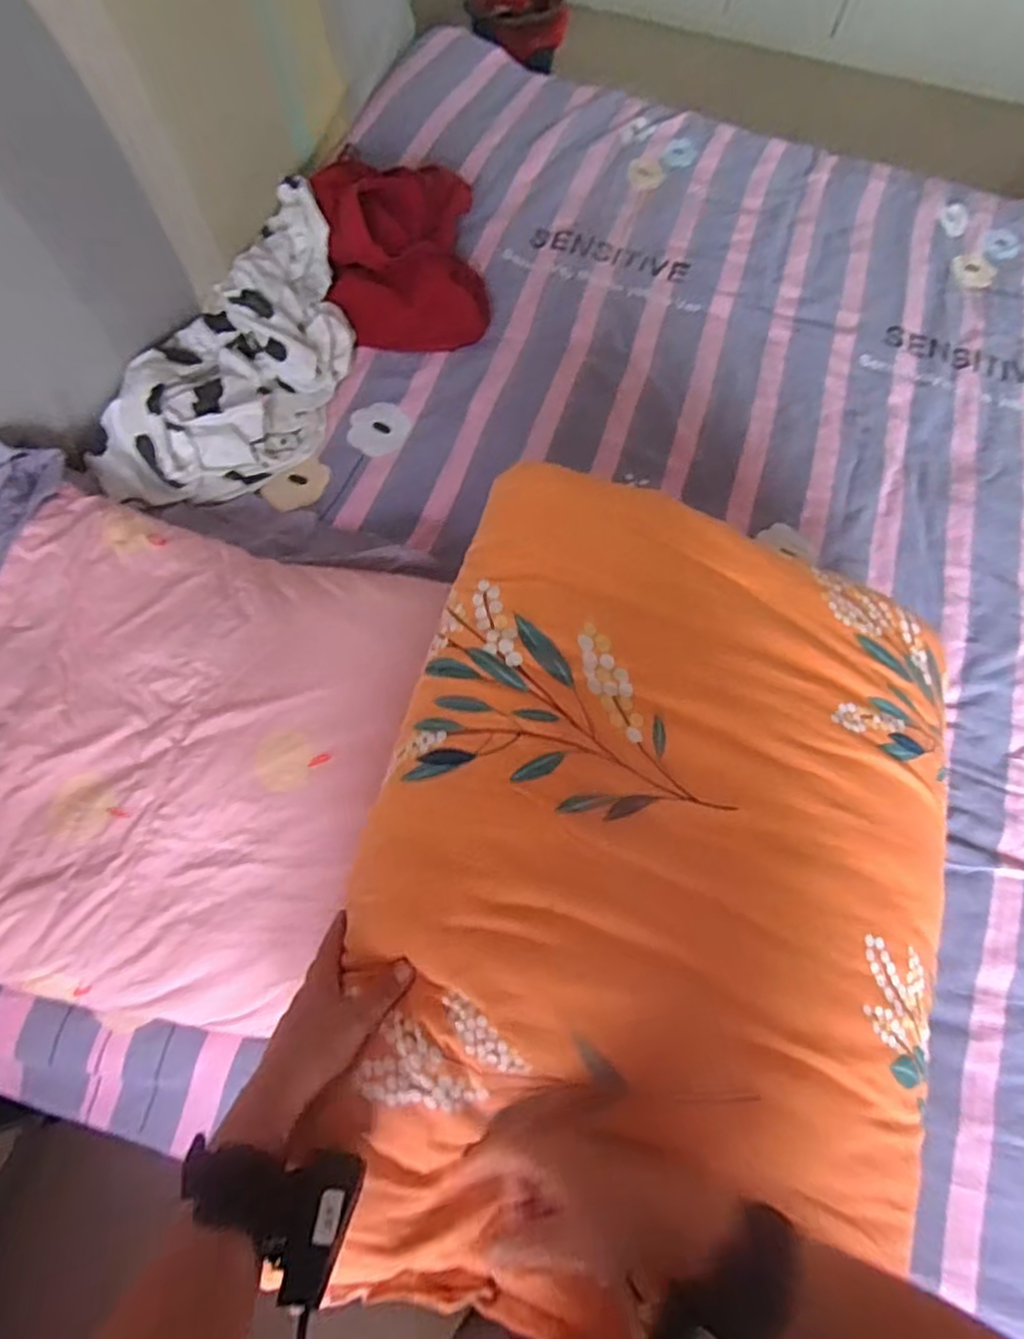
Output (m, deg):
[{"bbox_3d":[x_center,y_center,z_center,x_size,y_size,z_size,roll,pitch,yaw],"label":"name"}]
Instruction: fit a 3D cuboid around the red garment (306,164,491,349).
[{"bbox_3d":[-0.153,-0.606,0.981,0.221,0.148,0.288,-7,69,-5],"label":"red garment"}]

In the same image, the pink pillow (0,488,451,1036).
[{"bbox_3d":[-0.322,0.076,0.682,0.432,0.096,0.486,13,69,4],"label":"pink pillow"}]

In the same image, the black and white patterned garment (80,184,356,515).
[{"bbox_3d":[-0.349,-0.409,0.906,0.214,0.104,0.481,15,68,3],"label":"black and white patterned garment"}]

